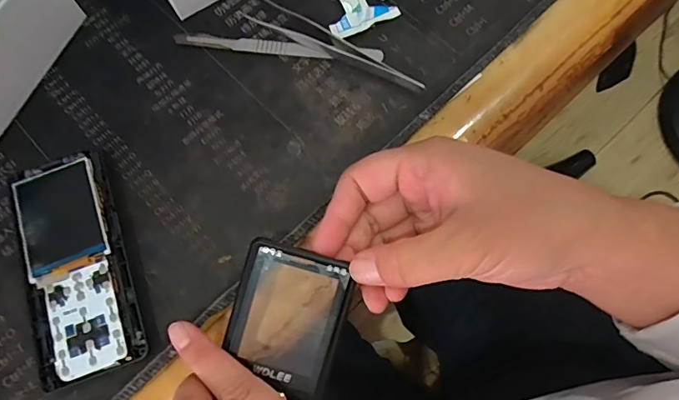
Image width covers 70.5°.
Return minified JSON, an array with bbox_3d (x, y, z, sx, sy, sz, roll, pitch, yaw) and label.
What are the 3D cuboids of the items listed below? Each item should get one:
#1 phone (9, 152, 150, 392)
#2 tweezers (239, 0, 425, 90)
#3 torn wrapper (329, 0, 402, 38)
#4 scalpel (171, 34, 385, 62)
[{"bbox_3d":[-0.143,0.034,0.263,0.053,0.016,0.121,-19,72,-5],"label":"phone"},{"bbox_3d":[-0.004,-0.102,0.303,0.128,0.011,0.023,28,74,10],"label":"tweezers"},{"bbox_3d":[0.007,-0.131,0.314,0.045,0.005,0.049,-30,73,-8],"label":"torn wrapper"},{"bbox_3d":[-0.039,-0.098,0.307,0.132,0.004,0.010,6,72,3],"label":"scalpel"}]

